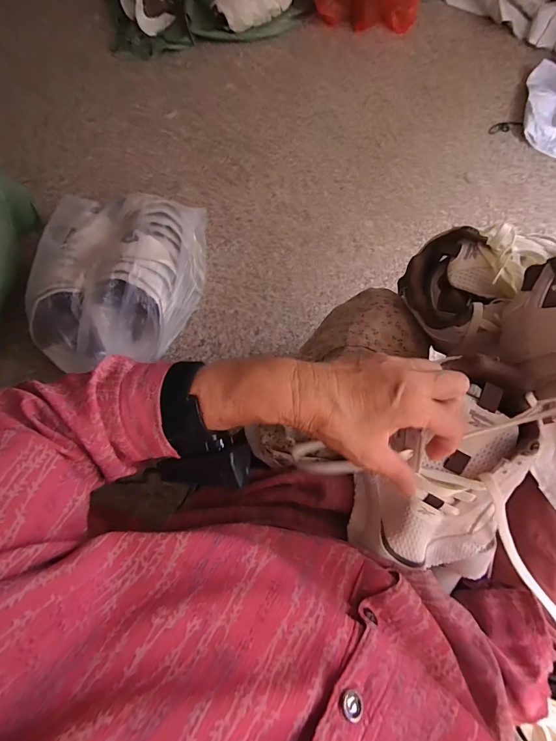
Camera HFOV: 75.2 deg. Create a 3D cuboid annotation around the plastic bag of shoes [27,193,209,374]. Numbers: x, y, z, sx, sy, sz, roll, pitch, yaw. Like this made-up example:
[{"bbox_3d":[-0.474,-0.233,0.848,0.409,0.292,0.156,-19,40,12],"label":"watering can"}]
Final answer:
[{"bbox_3d":[-0.357,-0.222,0.845,0.334,0.191,0.372,0,71,1],"label":"plastic bag of shoes"}]

